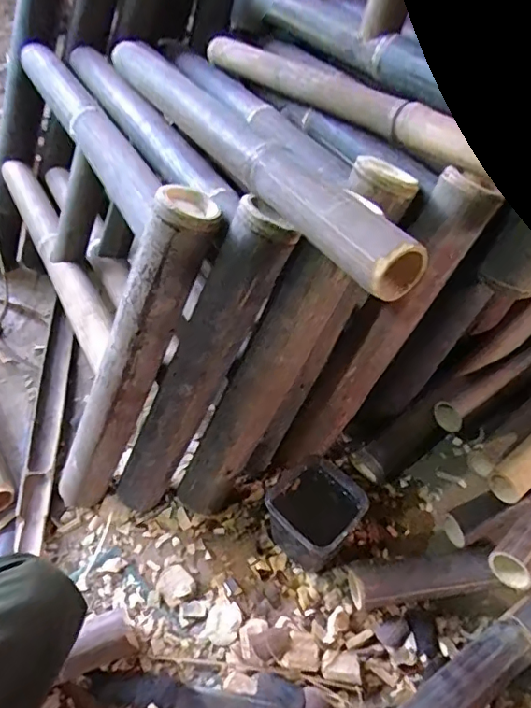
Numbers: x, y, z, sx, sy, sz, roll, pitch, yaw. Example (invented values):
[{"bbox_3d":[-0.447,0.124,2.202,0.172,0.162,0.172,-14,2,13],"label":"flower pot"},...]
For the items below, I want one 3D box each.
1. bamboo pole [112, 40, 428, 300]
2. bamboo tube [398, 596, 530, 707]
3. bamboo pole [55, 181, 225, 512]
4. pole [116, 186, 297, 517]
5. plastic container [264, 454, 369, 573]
[{"bbox_3d":[-0.048,-0.245,0.584,0.052,0.061,0.577,-26,55,-24],"label":"bamboo pole"},{"bbox_3d":[0.261,0.402,0.654,0.271,0.062,0.058,-25,55,-24],"label":"bamboo tube"},{"bbox_3d":[-0.185,0.027,0.683,0.076,0.504,0.075,-3,43,-44],"label":"bamboo pole"},{"bbox_3d":[-0.095,0.039,0.680,0.066,0.496,0.065,-5,44,-44],"label":"pole"},{"bbox_3d":[0.065,0.235,0.750,0.117,0.132,0.110,37,56,25],"label":"plastic container"}]

